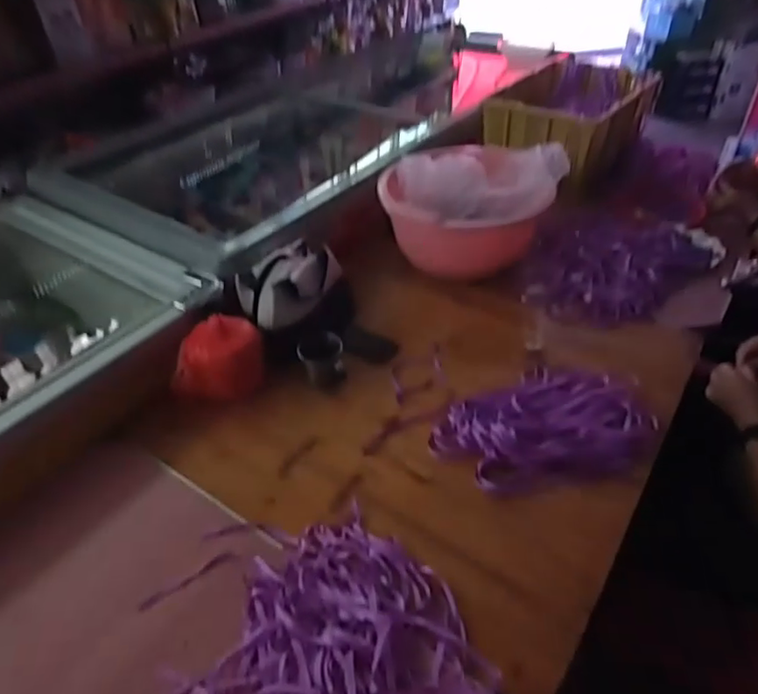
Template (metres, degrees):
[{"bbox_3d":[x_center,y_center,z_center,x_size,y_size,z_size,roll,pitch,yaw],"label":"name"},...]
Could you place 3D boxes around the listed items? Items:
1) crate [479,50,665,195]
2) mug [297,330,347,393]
[{"bbox_3d":[0.557,-0.679,1.712,0.377,0.212,0.508,25,47,29],"label":"crate"},{"bbox_3d":[-0.108,0.030,1.075,0.084,0.082,0.092,-7,40,-5],"label":"mug"}]

